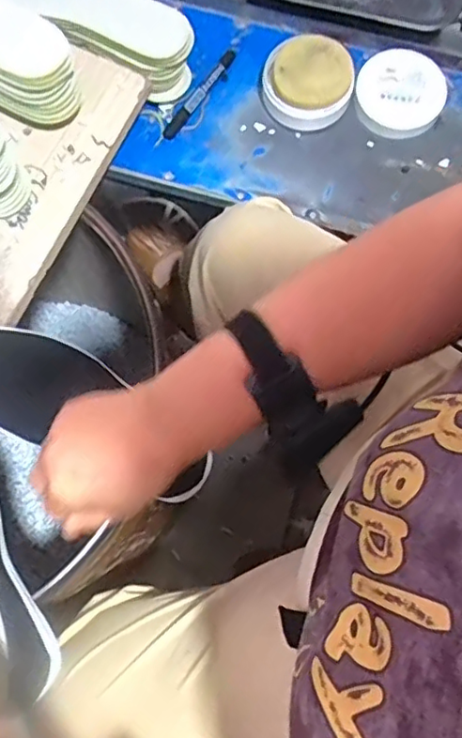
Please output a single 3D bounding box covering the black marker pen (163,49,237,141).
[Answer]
[{"bbox_3d":[-0.034,-0.335,0.717,0.020,0.012,0.147,32,76,8],"label":"black marker pen"}]

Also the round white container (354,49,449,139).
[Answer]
[{"bbox_3d":[0.199,-0.322,0.698,0.105,0.034,0.096,0,74,-1],"label":"round white container"}]

